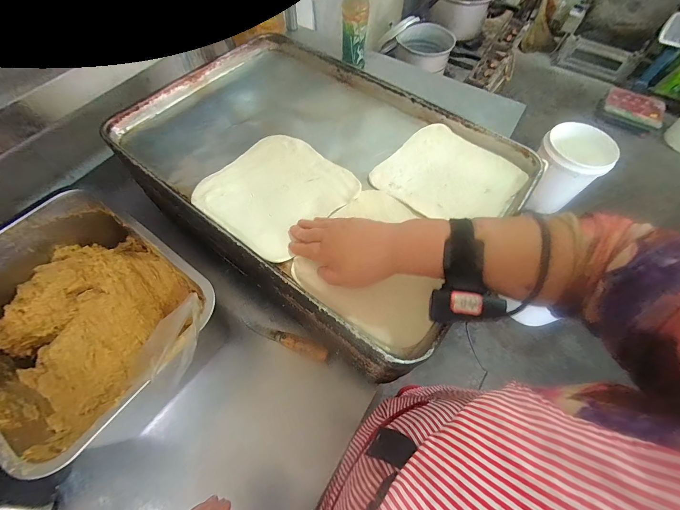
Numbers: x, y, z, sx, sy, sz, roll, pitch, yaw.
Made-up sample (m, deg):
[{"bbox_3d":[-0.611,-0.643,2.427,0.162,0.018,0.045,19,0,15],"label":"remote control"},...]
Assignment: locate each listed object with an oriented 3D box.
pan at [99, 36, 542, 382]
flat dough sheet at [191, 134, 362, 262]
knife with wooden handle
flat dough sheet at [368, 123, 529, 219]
[{"bbox_3d":[-0.042,-0.163,0.485,0.592,0.042,0.440,35,66,17],"label":"pan"},{"bbox_3d":[-0.097,-0.099,0.452,0.194,0.012,0.187,35,66,17],"label":"flat dough sheet"},{"bbox_3d":[-0.092,0.140,0.508,0.156,0.024,0.022,21,63,10],"label":"knife with wooden handle"},{"bbox_3d":[0.169,-0.123,0.470,0.186,0.011,0.178,40,67,19],"label":"flat dough sheet"}]

